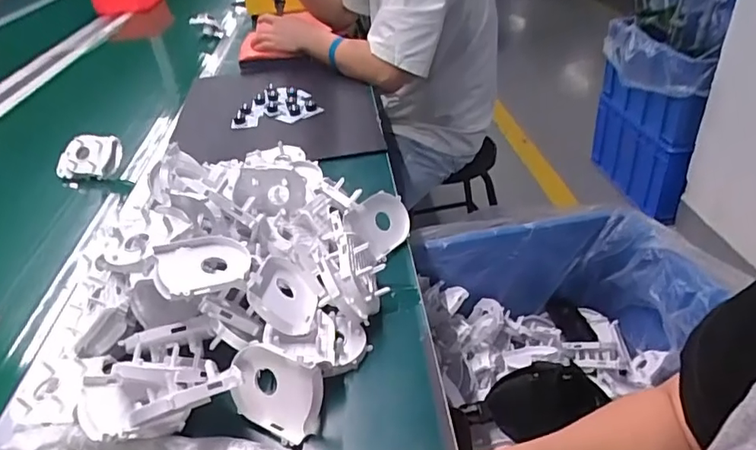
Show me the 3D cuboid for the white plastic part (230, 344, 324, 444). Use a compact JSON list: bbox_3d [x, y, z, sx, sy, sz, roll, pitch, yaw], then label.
[{"bbox_3d":[-0.085,0.137,0.443,0.085,0.067,0.012,13,7,23],"label":"white plastic part"}]

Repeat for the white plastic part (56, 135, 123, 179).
[{"bbox_3d":[-0.459,-0.108,0.848,0.108,0.065,0.028,-3,7,6],"label":"white plastic part"}]

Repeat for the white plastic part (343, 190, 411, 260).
[{"bbox_3d":[0.003,-0.001,0.632,0.081,0.066,0.016,-32,7,-24],"label":"white plastic part"}]

